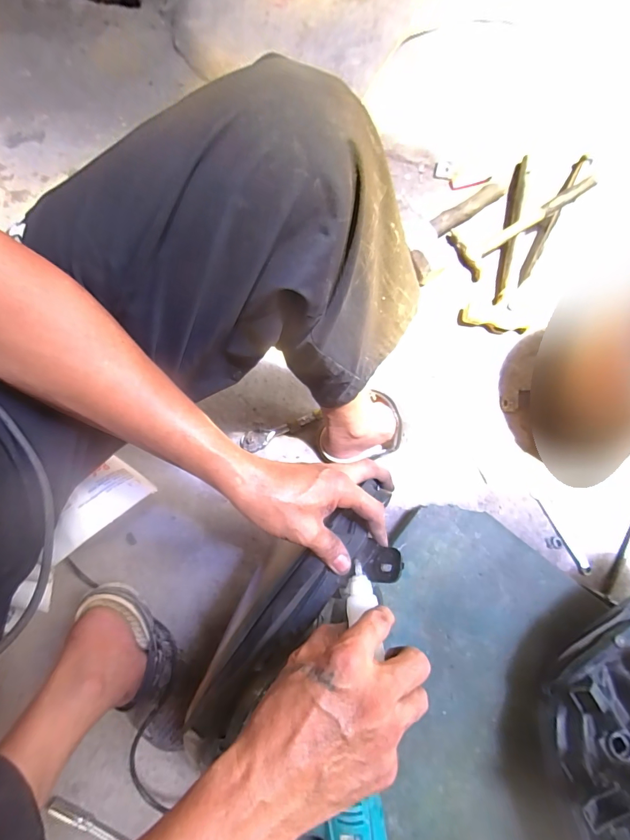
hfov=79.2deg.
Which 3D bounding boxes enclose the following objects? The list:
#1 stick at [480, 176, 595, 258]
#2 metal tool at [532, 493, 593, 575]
[{"bbox_3d":[0.402,-0.369,0.695,0.200,0.024,0.020,-31,79,13],"label":"stick"},{"bbox_3d":[0.401,0.189,0.626,0.016,0.010,0.144,-32,80,-5],"label":"metal tool"}]

